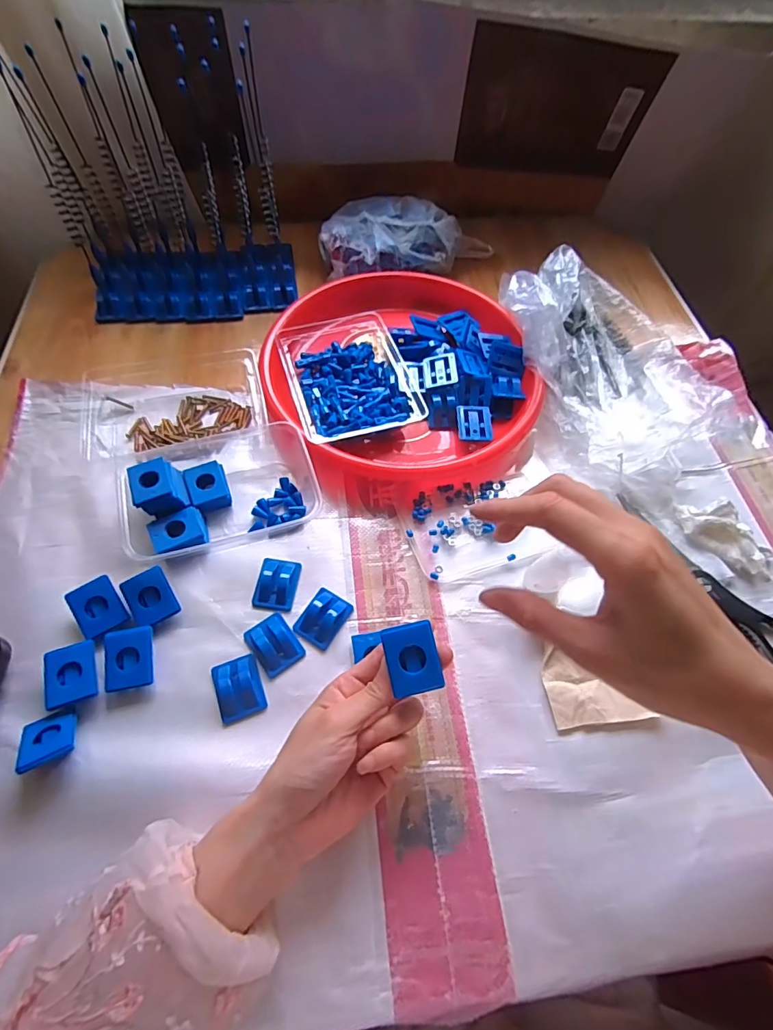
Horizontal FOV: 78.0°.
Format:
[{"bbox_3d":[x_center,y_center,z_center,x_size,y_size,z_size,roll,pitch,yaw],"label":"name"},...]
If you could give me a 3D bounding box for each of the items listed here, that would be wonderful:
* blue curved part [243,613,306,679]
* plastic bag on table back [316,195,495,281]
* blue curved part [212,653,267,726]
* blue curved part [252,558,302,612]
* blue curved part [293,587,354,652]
[{"bbox_3d":[-0.090,0.102,0.381,0.034,0.012,0.044,-32,67,-20],"label":"blue curved part"},{"bbox_3d":[0.025,-0.362,0.627,0.232,0.059,0.111,-18,63,-13],"label":"plastic bag on table back"},{"bbox_3d":[-0.113,0.130,0.361,0.034,0.013,0.044,-18,63,-13],"label":"blue curved part"},{"bbox_3d":[-0.094,0.059,0.408,0.035,0.008,0.045,8,60,1],"label":"blue curved part"},{"bbox_3d":[-0.052,0.083,0.393,0.033,0.014,0.044,29,62,13],"label":"blue curved part"}]

